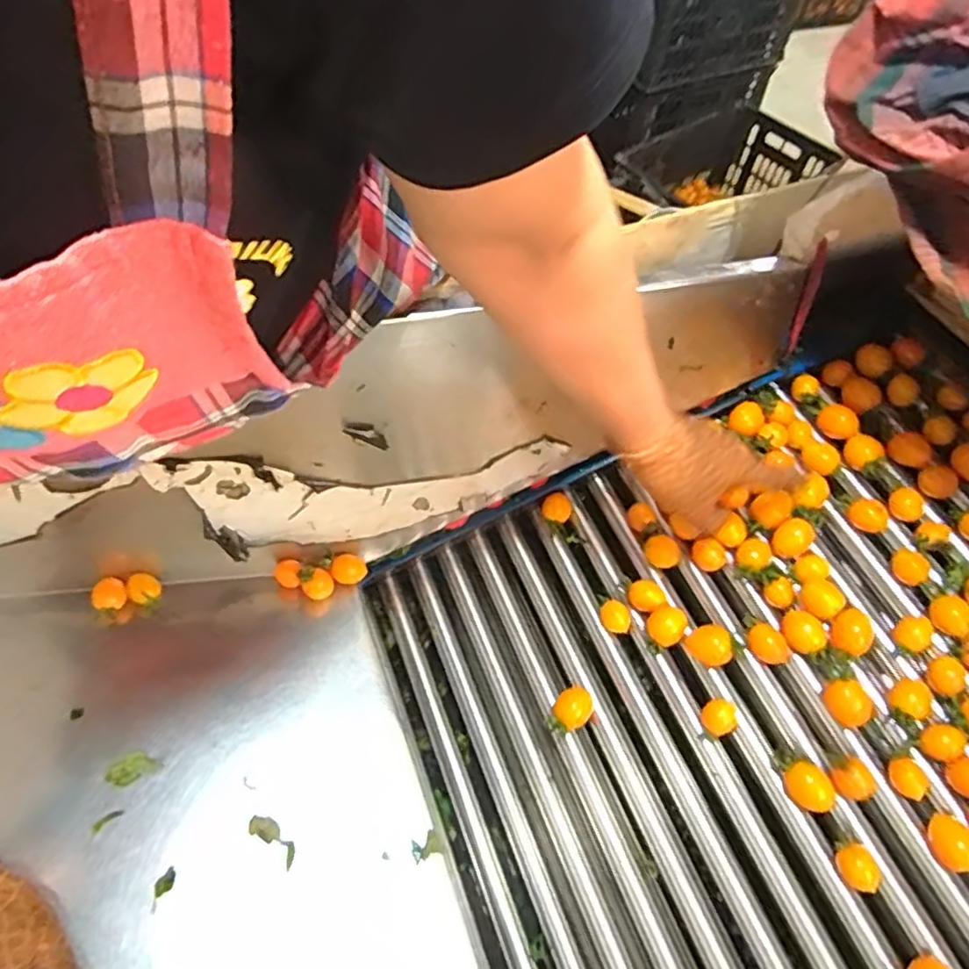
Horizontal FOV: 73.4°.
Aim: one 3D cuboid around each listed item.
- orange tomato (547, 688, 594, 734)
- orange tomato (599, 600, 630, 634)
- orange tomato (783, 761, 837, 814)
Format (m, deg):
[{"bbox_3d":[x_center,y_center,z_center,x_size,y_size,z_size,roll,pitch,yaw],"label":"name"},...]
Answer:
[{"bbox_3d":[0.070,0.184,0.528,0.029,0.031,0.033,26,60,15],"label":"orange tomato"},{"bbox_3d":[0.110,0.115,0.554,0.026,0.022,0.024,1,57,-1],"label":"orange tomato"},{"bbox_3d":[0.229,0.214,0.458,0.035,0.021,0.025,36,63,20],"label":"orange tomato"}]

